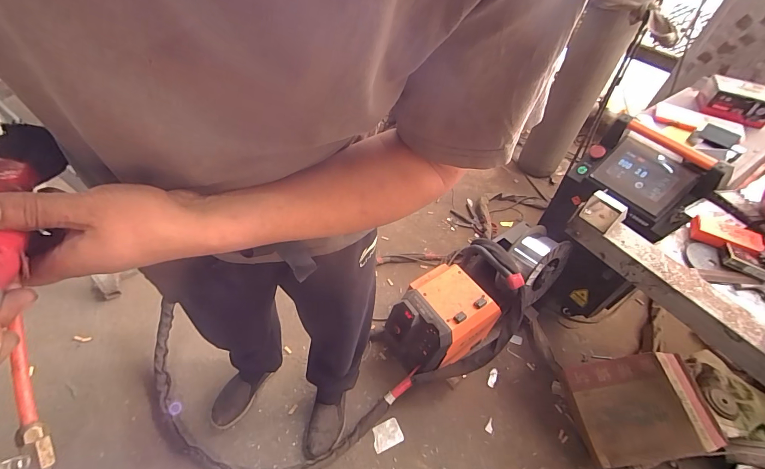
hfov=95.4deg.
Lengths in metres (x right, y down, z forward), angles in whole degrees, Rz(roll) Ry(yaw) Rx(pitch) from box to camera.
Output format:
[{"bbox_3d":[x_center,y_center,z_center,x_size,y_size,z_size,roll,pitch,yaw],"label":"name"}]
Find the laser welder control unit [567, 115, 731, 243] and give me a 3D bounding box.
[{"bbox_3d":[0.724,-0.165,0.966,0.270,0.079,0.330,-41,53,16],"label":"laser welder control unit"}]

